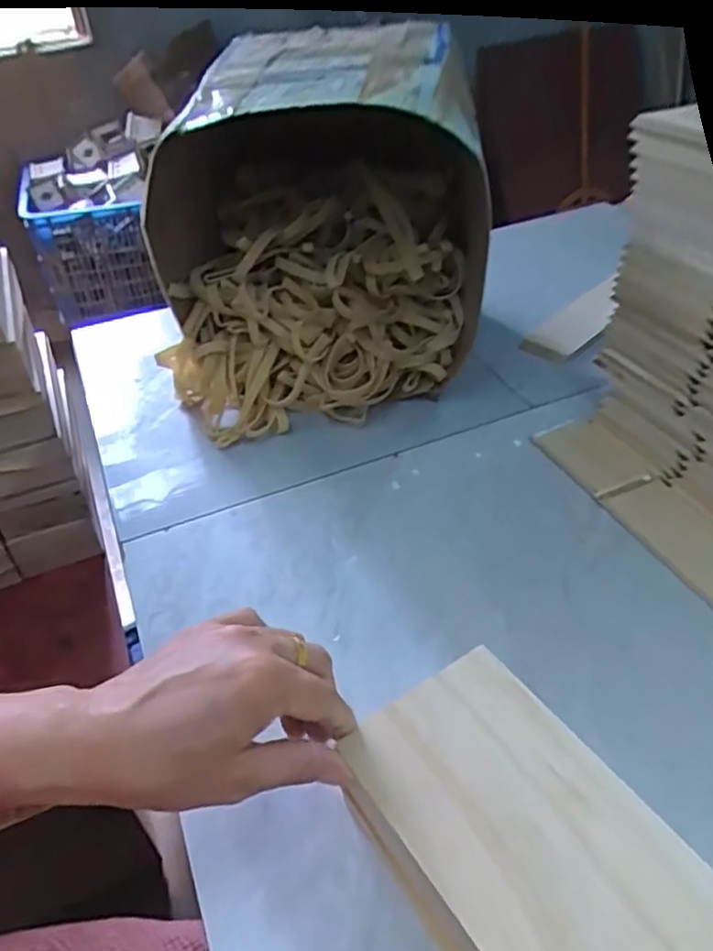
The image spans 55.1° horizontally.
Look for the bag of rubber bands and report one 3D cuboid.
[{"bbox_3d":[-0.049,-0.240,0.672,0.305,0.289,0.276,-12,40,-9],"label":"bag of rubber bands"}]

